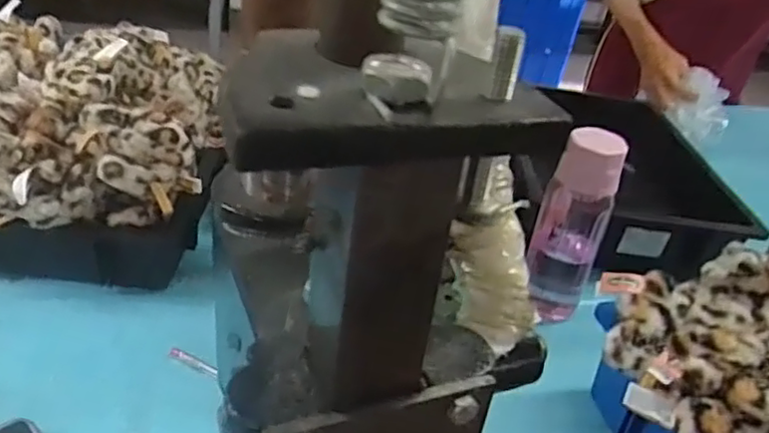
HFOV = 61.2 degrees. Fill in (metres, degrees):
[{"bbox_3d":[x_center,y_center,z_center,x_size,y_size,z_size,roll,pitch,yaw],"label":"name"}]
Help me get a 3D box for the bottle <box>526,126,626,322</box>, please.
[{"bbox_3d":[0.216,0.021,0.768,0.078,0.246,0.071,19,33,16],"label":"bottle"}]

